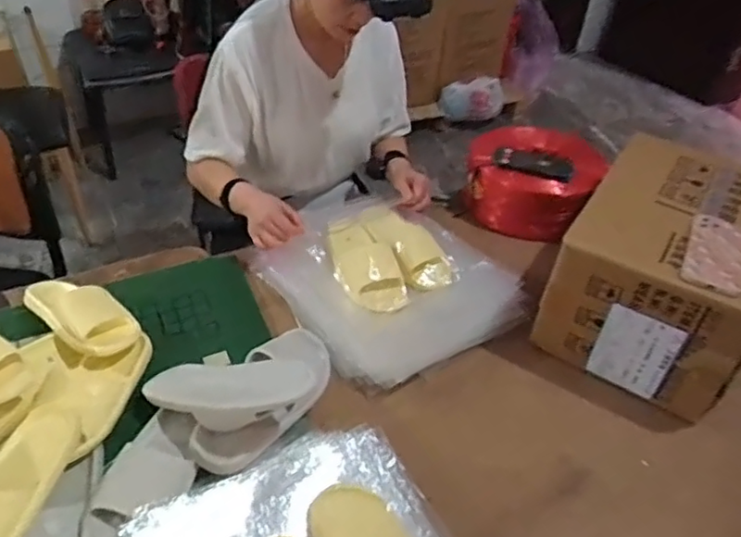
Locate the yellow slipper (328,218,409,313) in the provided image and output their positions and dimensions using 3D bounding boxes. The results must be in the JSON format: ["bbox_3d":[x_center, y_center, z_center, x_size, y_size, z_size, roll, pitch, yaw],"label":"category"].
[{"bbox_3d":[-0.014,-0.014,1.121,0.107,0.059,0.243,-11,44,-18],"label":"yellow slipper"}]

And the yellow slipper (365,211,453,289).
[{"bbox_3d":[0.071,-0.042,1.162,0.095,0.059,0.220,-15,46,-22],"label":"yellow slipper"}]

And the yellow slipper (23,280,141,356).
[{"bbox_3d":[-0.438,0.059,0.935,0.209,0.057,0.100,30,47,25],"label":"yellow slipper"}]

